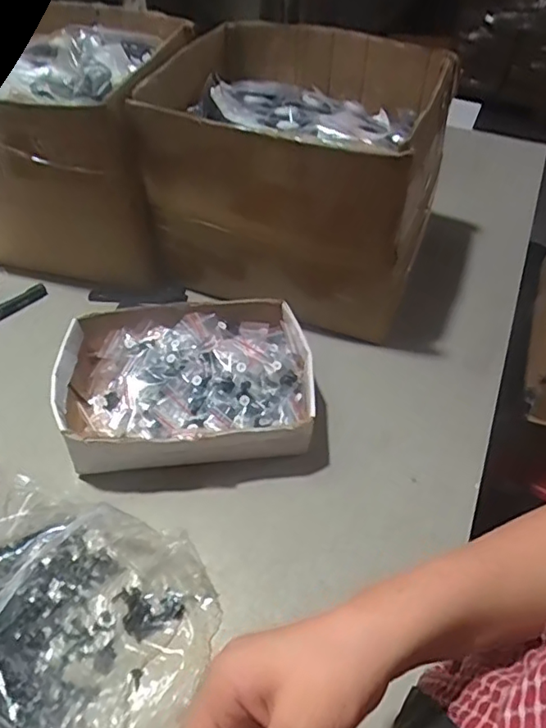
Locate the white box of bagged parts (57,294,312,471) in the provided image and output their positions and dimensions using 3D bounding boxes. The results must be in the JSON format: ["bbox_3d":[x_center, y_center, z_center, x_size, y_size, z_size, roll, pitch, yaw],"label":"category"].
[{"bbox_3d":[-0.089,0.022,0.581,0.251,0.063,0.184,-2,50,-5],"label":"white box of bagged parts"}]

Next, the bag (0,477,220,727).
[{"bbox_3d":[-0.162,0.198,0.410,0.219,0.091,0.210,21,51,14],"label":"bag"}]

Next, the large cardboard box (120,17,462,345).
[{"bbox_3d":[0.040,-0.266,0.744,0.328,0.254,0.384,17,50,10],"label":"large cardboard box"}]

